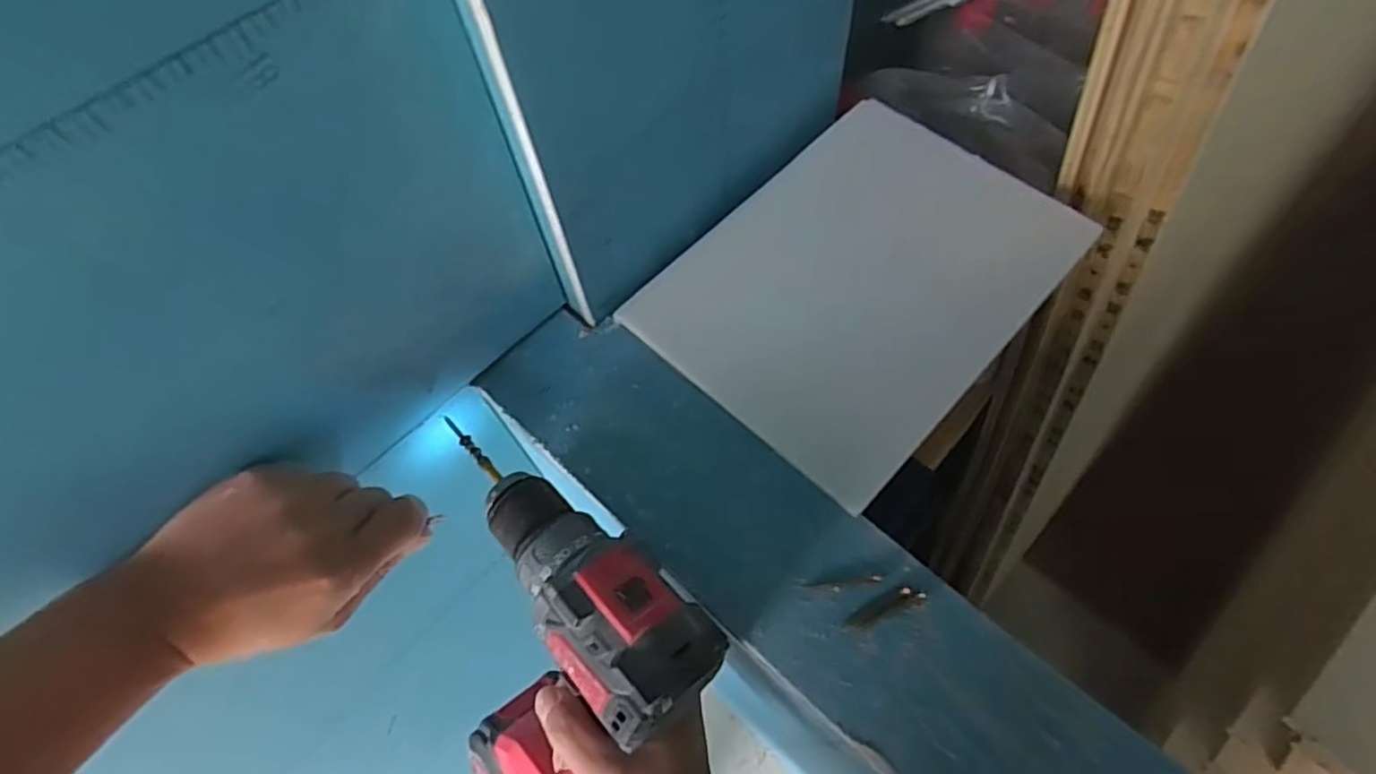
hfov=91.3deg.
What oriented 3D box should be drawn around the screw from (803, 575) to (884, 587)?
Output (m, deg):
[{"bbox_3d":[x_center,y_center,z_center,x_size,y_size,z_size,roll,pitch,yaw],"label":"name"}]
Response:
[{"bbox_3d":[0.080,0.100,0.345,0.039,0.005,0.004,-4,61,2],"label":"screw"}]

